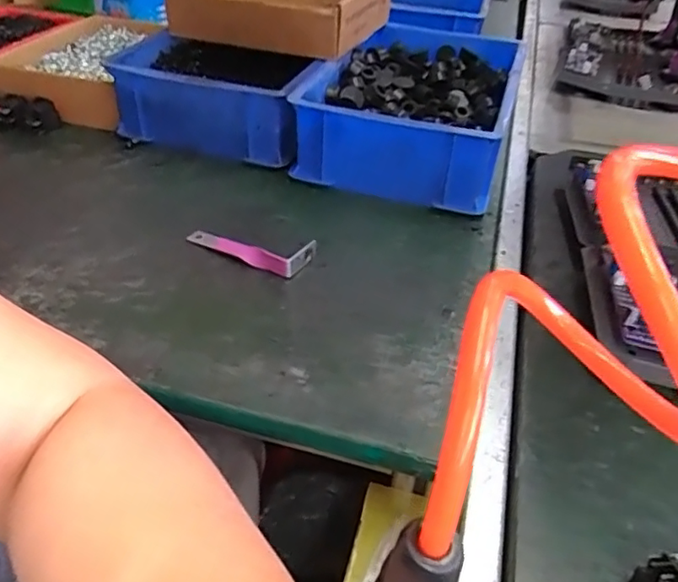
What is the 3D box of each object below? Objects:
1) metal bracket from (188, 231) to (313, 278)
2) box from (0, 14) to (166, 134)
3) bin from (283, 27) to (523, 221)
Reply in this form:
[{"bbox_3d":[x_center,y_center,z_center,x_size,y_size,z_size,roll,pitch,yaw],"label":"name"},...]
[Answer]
[{"bbox_3d":[-0.074,-0.041,0.495,0.104,0.018,0.039,21,42,21],"label":"metal bracket"},{"bbox_3d":[-0.293,-0.269,0.727,0.166,0.060,0.218,10,39,9],"label":"box"},{"bbox_3d":[0.087,-0.202,0.652,0.195,0.086,0.295,13,40,12],"label":"bin"}]

